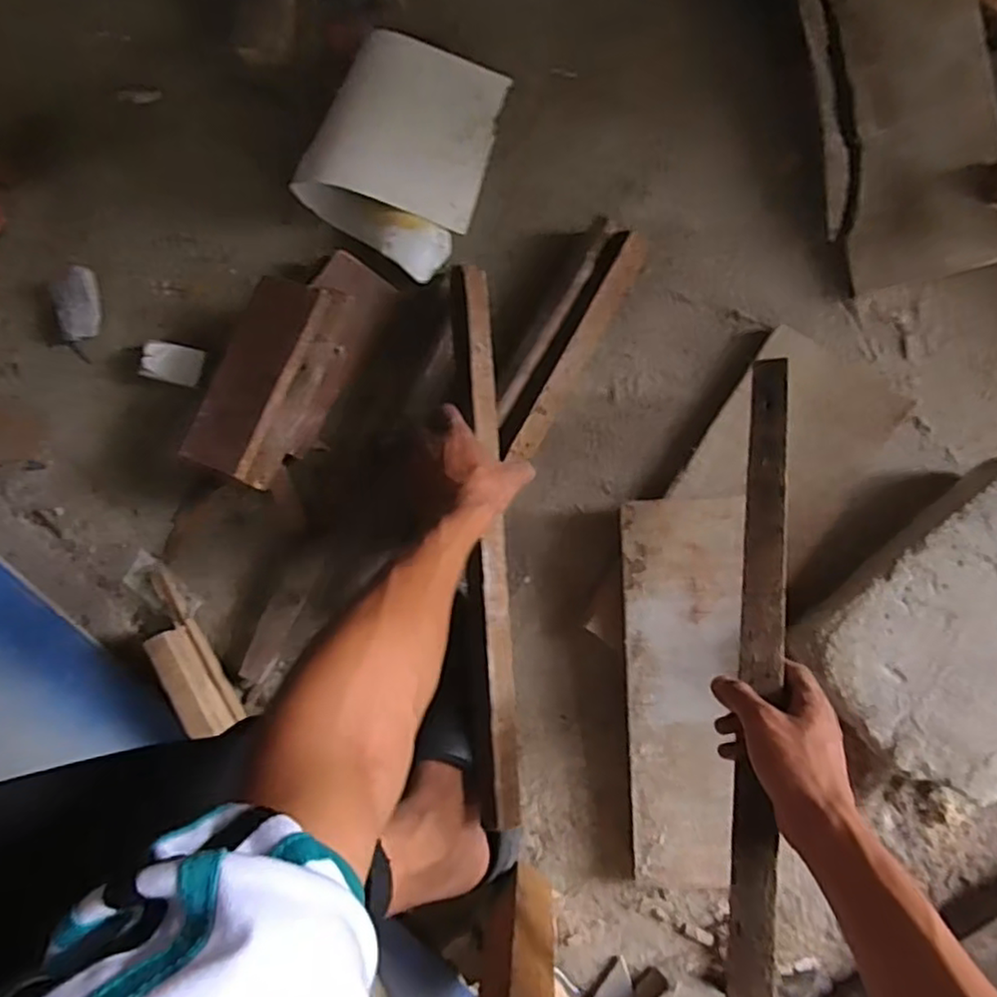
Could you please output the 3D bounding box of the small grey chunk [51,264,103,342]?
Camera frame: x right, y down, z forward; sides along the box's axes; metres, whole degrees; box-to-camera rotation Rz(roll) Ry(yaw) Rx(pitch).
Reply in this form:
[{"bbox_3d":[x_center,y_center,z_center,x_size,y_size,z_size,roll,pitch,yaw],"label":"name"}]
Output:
[{"bbox_3d":[-0.469,-0.216,0.726,0.046,0.027,0.074,1,86,7],"label":"small grey chunk"}]

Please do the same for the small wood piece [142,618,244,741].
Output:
[{"bbox_3d":[-0.302,0.182,0.656,0.034,0.061,0.114,-34,83,3],"label":"small wood piece"}]

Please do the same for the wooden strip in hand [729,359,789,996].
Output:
[{"bbox_3d":[0.201,0.111,0.501,0.031,0.008,0.487,-2,69,31],"label":"wooden strip in hand"}]

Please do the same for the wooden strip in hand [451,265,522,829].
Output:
[{"bbox_3d":[-0.011,0.024,0.586,0.033,0.032,0.493,-5,80,6],"label":"wooden strip in hand"}]

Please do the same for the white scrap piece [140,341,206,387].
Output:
[{"bbox_3d":[-0.351,-0.146,0.707,0.070,0.009,0.043,15,76,4],"label":"white scrap piece"}]

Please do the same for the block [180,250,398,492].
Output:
[{"bbox_3d":[-0.209,-0.134,0.655,0.113,0.090,0.247,28,89,8],"label":"block"}]

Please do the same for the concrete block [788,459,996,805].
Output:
[{"bbox_3d":[0.413,0.125,0.577,0.244,0.066,0.205,-40,82,2],"label":"concrete block"}]

